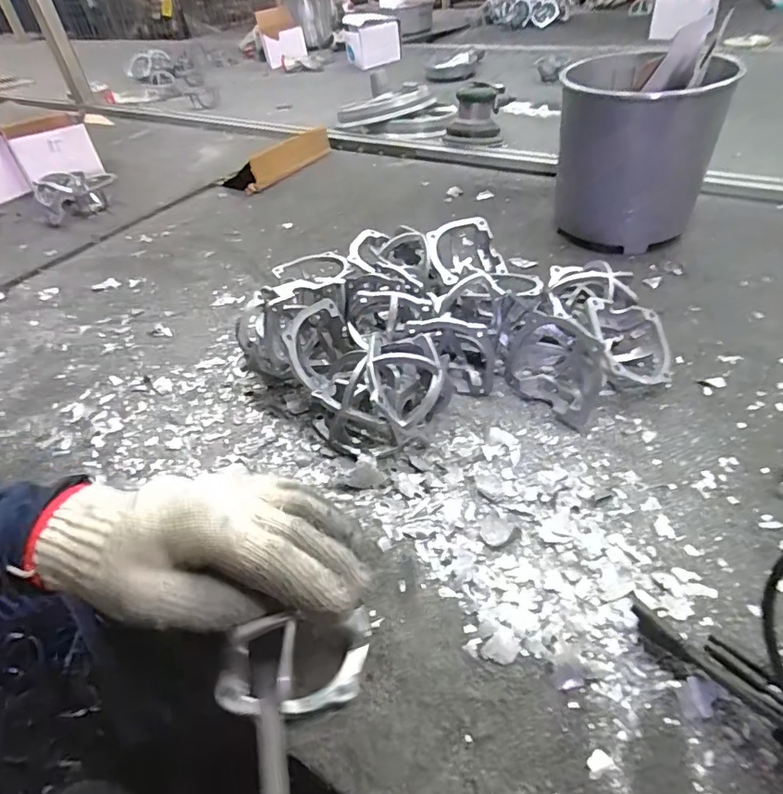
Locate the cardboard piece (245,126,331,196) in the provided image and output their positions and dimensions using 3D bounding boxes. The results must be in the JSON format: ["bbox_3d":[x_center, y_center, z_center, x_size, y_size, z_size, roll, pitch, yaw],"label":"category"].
[{"bbox_3d":[-0.190,-0.437,0.948,0.027,0.053,0.202,13,46,43],"label":"cardboard piece"}]

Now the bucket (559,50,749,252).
[{"bbox_3d":[0.291,-0.303,0.629,0.156,0.186,0.180,9,46,17],"label":"bucket"}]

